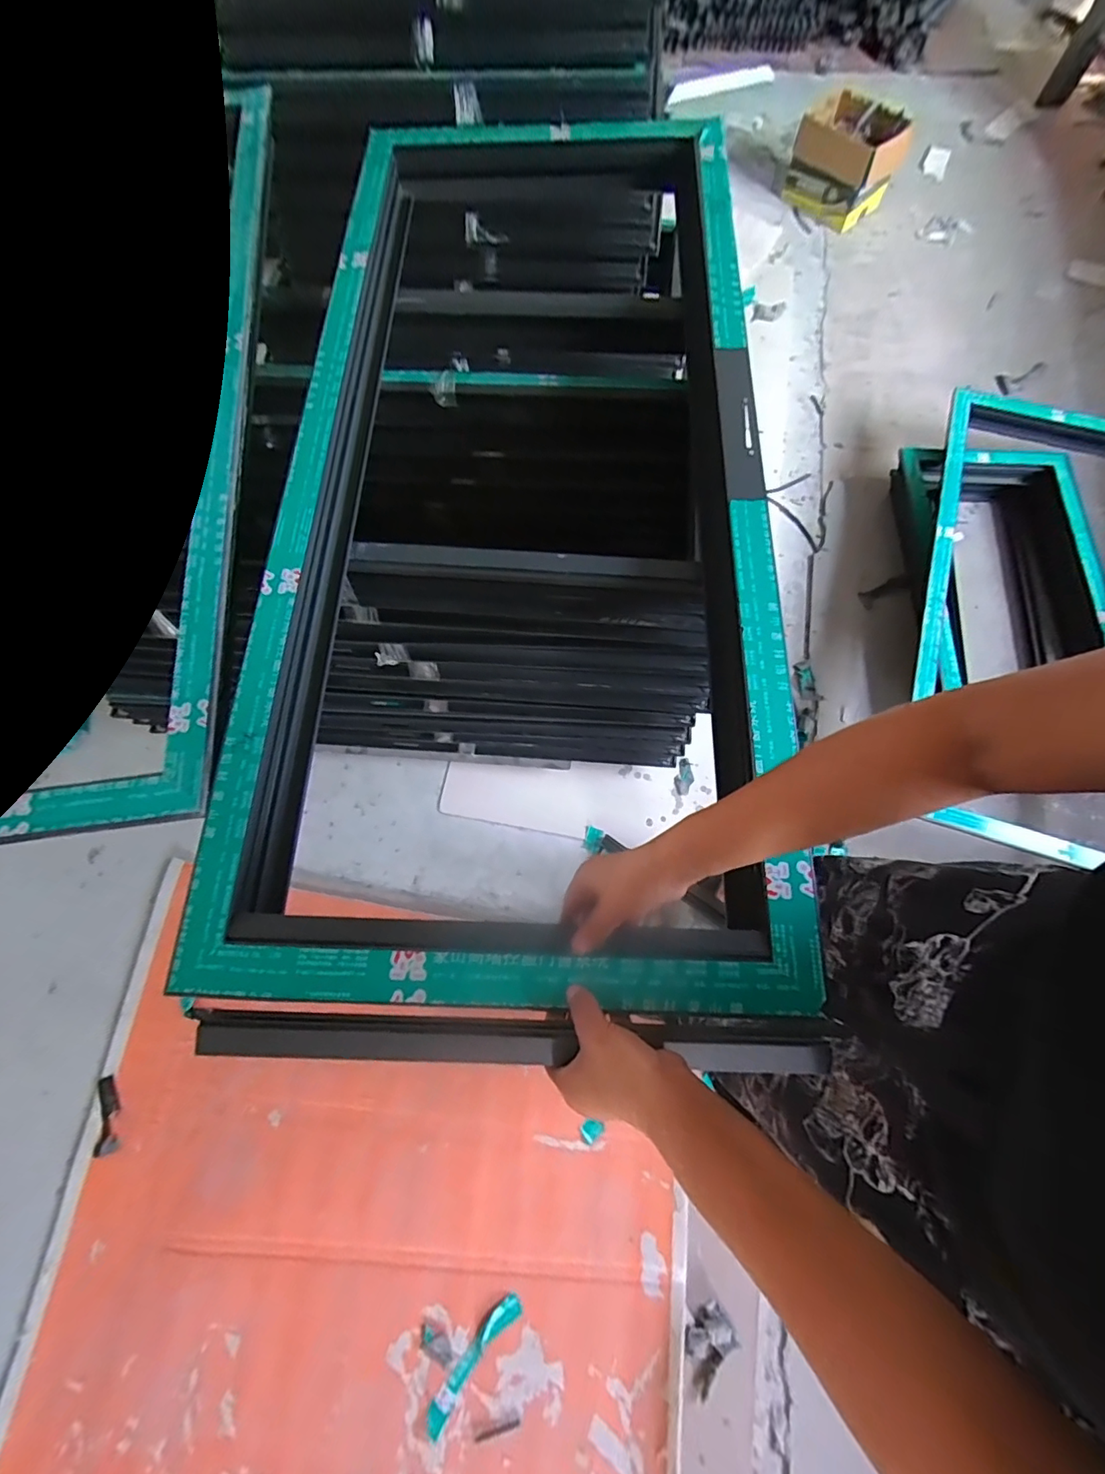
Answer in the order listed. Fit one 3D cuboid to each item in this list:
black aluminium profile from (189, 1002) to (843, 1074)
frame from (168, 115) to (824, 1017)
[{"bbox_3d":[-0.024,0.234,0.395,0.484,0.030,0.041,3,72,-4],"label":"black aluminium profile"},{"bbox_3d":[-0.034,-0.381,0.662,0.572,0.078,1.287,1,72,1],"label":"frame"}]

